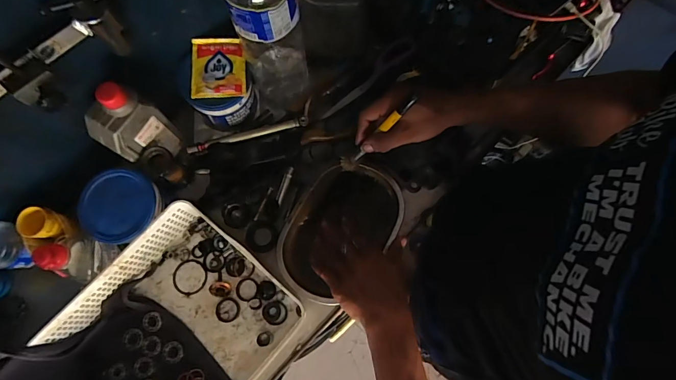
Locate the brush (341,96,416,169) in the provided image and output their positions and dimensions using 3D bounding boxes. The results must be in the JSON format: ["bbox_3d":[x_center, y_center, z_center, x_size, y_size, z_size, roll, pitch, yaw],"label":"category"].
[{"bbox_3d":[0.050,-0.071,0.517,0.019,0.163,0.021,-19,74,-39],"label":"brush"}]

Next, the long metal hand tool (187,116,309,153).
[{"bbox_3d":[-0.145,-0.091,0.614,0.194,0.027,0.019,-16,77,-4],"label":"long metal hand tool"}]

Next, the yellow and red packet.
[{"bbox_3d":[-0.180,-0.184,0.562,0.079,0.010,0.094,-5,76,-1],"label":"yellow and red packet"}]

